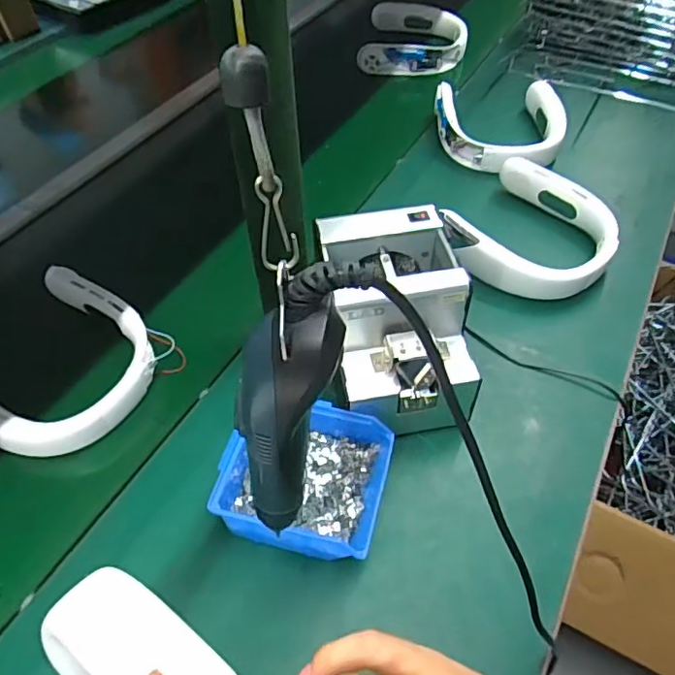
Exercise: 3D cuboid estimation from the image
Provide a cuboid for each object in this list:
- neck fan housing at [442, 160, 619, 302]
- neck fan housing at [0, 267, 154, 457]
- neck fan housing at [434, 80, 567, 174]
[{"bbox_3d":[0.248,-0.131,0.724,0.197,0.057,0.210,36,58,26],"label":"neck fan housing"},{"bbox_3d":[-0.296,0.028,0.591,0.187,0.039,0.193,25,54,19],"label":"neck fan housing"},{"bbox_3d":[0.257,-0.324,0.873,0.191,0.051,0.216,-2,50,-3],"label":"neck fan housing"}]

